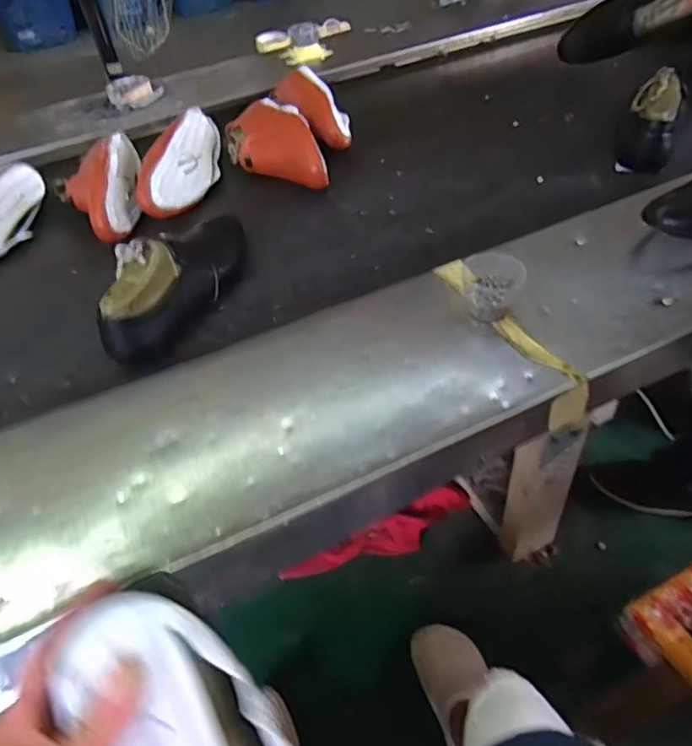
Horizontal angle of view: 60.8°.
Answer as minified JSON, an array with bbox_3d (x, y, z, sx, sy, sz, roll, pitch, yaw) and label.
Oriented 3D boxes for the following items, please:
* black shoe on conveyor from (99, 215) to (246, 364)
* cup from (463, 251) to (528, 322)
[{"bbox_3d":[-0.200,-0.124,0.726,0.102,0.109,0.246,5,47,11],"label":"black shoe on conveyor"},{"bbox_3d":[0.154,-0.093,0.632,0.070,0.056,0.071,9,48,14],"label":"cup"}]

